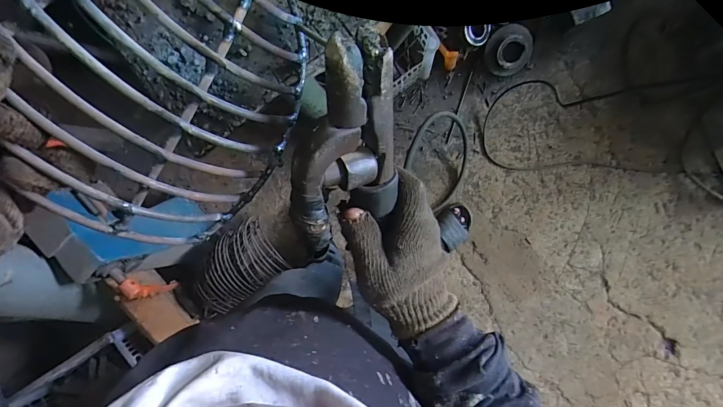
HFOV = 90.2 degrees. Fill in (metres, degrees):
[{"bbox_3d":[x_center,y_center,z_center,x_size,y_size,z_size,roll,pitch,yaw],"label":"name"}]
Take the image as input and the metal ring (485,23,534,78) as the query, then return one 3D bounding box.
[{"bbox_3d":[0.428,-0.444,1.049,0.130,0.040,0.130,3,118,6],"label":"metal ring"}]

